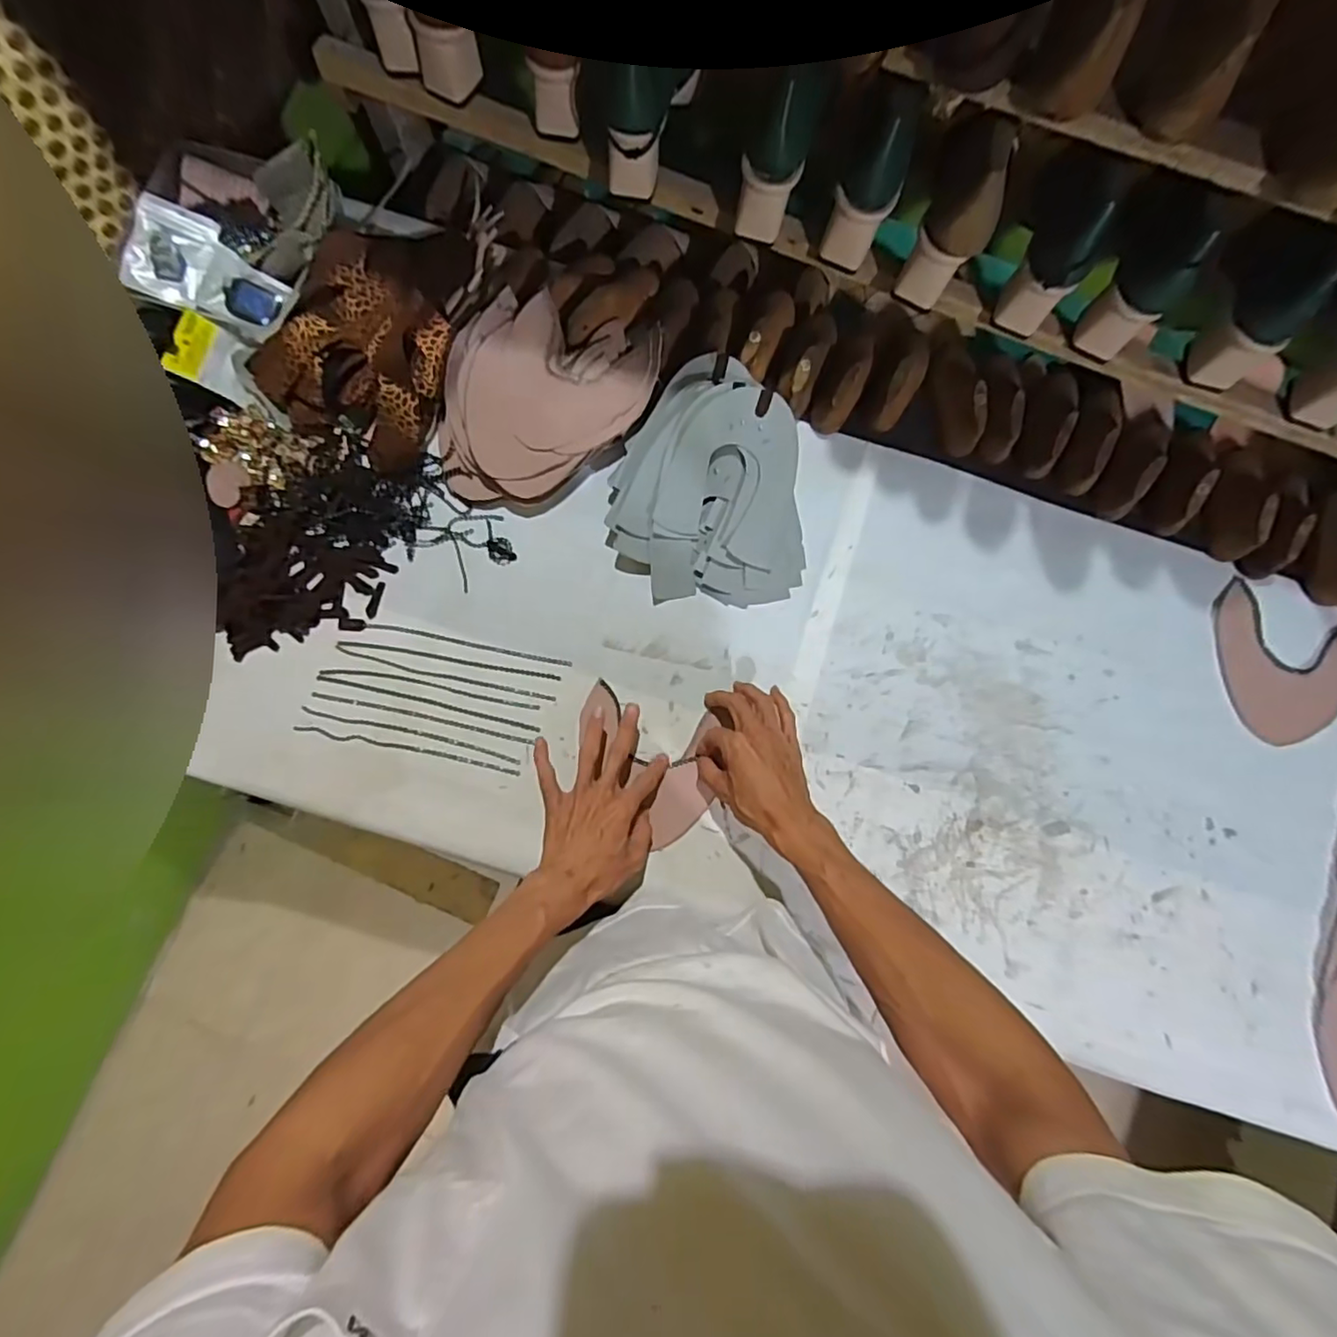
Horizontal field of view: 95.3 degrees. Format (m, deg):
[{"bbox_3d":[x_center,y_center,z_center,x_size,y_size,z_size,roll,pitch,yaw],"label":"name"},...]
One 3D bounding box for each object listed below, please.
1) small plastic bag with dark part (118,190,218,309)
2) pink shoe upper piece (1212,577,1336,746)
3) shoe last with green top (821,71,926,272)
[{"bbox_3d":[-0.529,-0.441,0.646,0.069,0.016,0.100,21,94,-26],"label":"small plastic bag with dark part"},{"bbox_3d":[0.683,0.001,0.677,0.162,0.006,0.159,25,82,3],"label":"pink shoe upper piece"},{"bbox_3d":[0.190,-0.442,0.560,0.071,0.134,0.054,18,44,2],"label":"shoe last with green top"}]

